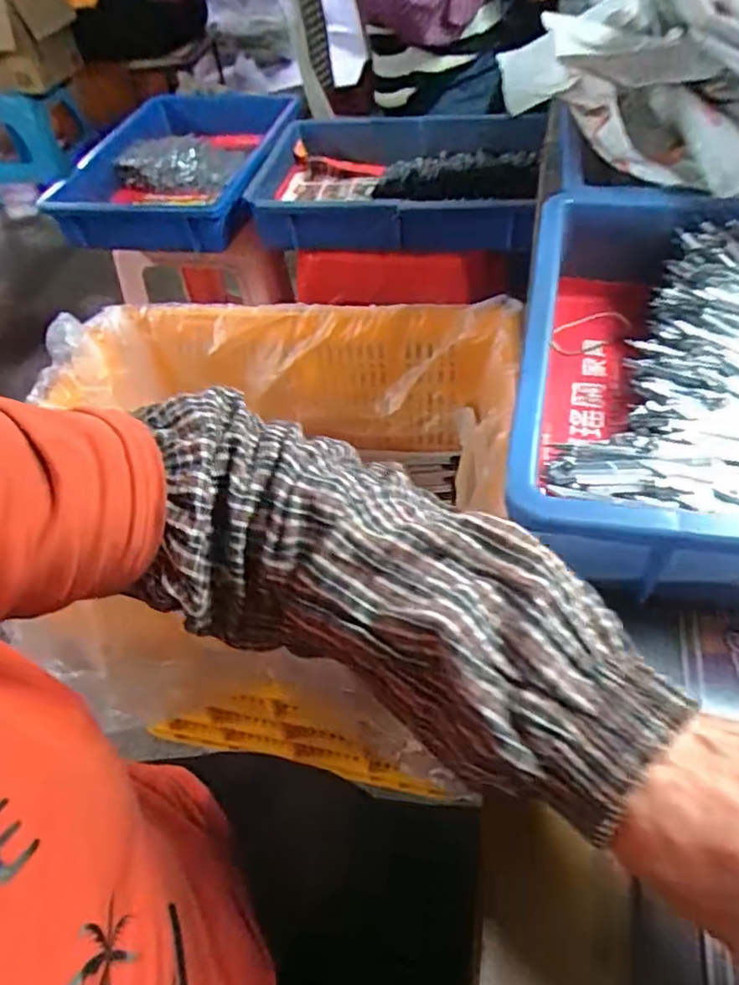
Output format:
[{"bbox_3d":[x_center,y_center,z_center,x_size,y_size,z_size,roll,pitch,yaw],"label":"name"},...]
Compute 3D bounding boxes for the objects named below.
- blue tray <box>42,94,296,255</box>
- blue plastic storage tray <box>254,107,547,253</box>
[{"bbox_3d":[-0.309,-0.566,1.082,0.340,0.077,0.478,1,50,6],"label":"blue tray"},{"bbox_3d":[0.024,-0.462,0.948,0.438,0.079,0.297,5,51,9],"label":"blue plastic storage tray"}]

